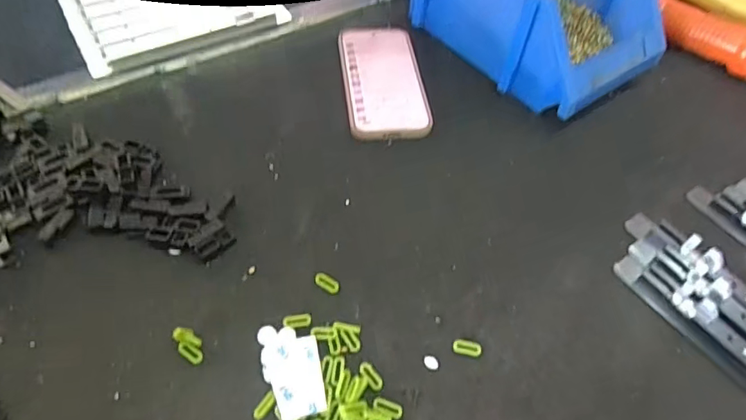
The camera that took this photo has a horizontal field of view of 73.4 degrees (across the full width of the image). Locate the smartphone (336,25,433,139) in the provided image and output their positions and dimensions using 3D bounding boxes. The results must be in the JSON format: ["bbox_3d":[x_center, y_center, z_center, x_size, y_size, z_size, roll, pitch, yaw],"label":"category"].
[{"bbox_3d":[0.010,-0.134,0.516,0.080,0.013,0.163,-4,54,-7],"label":"smartphone"}]

